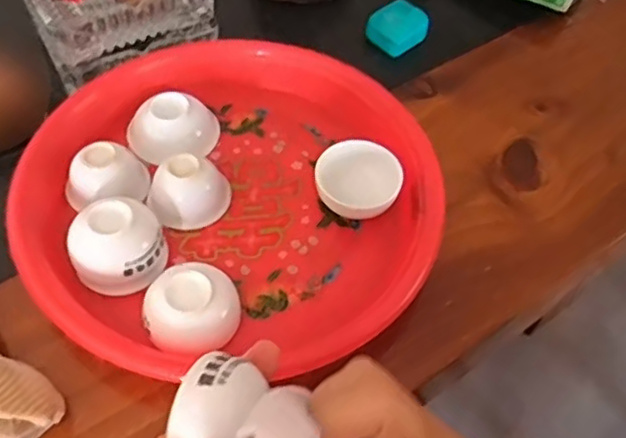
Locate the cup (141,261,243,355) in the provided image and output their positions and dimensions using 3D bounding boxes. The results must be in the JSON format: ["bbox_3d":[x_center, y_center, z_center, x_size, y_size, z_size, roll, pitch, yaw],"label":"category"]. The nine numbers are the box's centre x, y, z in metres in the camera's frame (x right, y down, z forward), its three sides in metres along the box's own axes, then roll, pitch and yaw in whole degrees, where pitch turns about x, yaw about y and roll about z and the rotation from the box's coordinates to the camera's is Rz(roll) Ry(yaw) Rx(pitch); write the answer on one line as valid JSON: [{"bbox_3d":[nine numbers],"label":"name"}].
[{"bbox_3d":[-0.066,0.051,0.351,0.052,0.028,0.045,-12,57,-12],"label":"cup"}]

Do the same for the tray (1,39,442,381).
[{"bbox_3d":[-0.053,-0.018,0.402,0.248,0.043,0.234,2,55,-3],"label":"tray"}]

